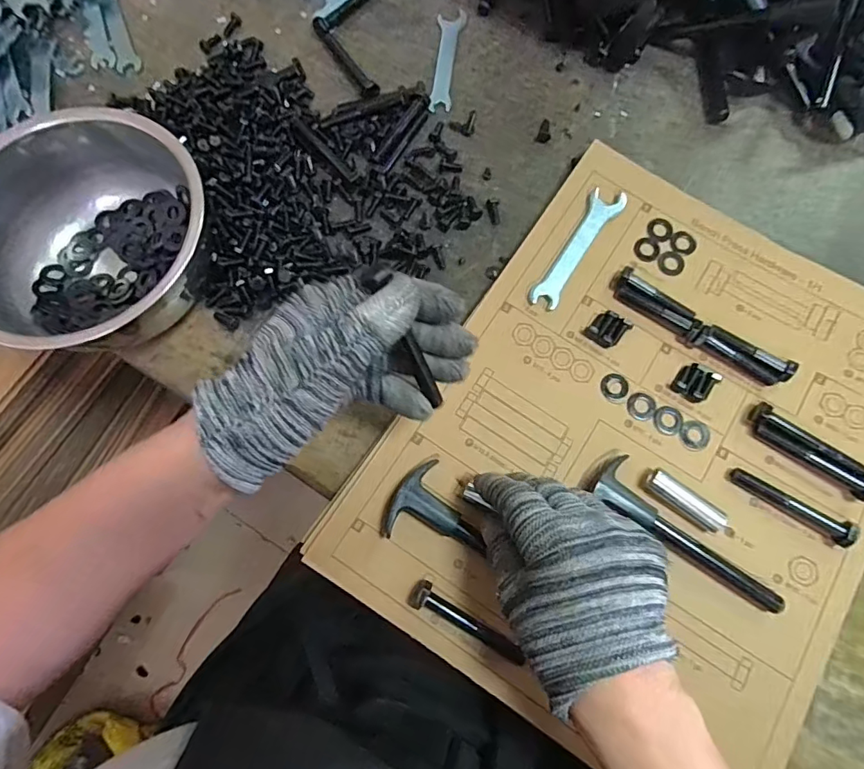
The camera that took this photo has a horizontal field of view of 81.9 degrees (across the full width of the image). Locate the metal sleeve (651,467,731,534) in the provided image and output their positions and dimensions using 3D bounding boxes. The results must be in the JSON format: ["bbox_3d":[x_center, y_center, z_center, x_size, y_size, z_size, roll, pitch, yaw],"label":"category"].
[{"bbox_3d":[0.166,0.075,0.324,0.053,0.013,0.016,36,78,8],"label":"metal sleeve"}]

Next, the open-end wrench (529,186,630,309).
[{"bbox_3d":[0.109,-0.102,0.370,0.025,0.008,0.112,31,78,7],"label":"open-end wrench"}]

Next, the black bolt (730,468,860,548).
[{"bbox_3d":[0.232,0.076,0.319,0.075,0.017,0.015,34,78,8],"label":"black bolt"}]

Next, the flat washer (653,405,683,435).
[{"bbox_3d":[0.163,0.024,0.342,0.019,0.004,0.020,0,76,0],"label":"flat washer"}]

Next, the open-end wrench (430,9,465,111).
[{"bbox_3d":[0.014,-0.283,0.434,0.023,0.006,0.110,5,76,1],"label":"open-end wrench"}]

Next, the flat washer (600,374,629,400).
[{"bbox_3d":[0.129,0.001,0.349,0.019,0.004,0.018,0,76,0],"label":"flat washer"}]

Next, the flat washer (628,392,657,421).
[{"bbox_3d":[0.146,0.015,0.346,0.019,0.004,0.020,0,76,0],"label":"flat washer"}]

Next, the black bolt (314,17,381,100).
[{"bbox_3d":[-0.072,-0.279,0.427,0.015,0.008,0.093,-31,78,-8],"label":"black bolt"}]

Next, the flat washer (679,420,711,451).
[{"bbox_3d":[0.180,0.035,0.339,0.020,0.004,0.020,0,76,0],"label":"flat washer"}]

